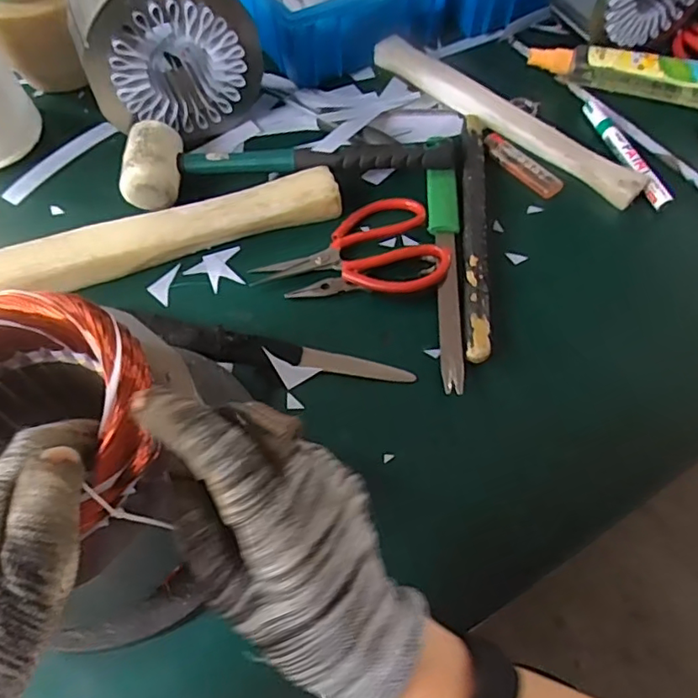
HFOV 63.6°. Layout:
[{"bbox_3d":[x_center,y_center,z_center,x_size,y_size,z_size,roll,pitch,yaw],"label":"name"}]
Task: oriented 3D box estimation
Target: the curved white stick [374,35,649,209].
[{"bbox_3d":[0.145,-0.225,0.543,0.040,0.020,0.297,-39,66,-21],"label":"curved white stick"}]

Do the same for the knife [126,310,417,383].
[{"bbox_3d":[-0.059,0.002,0.424,0.213,0.012,0.026,10,59,6],"label":"knife"}]

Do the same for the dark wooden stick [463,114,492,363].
[{"bbox_3d":[0.106,-0.105,0.478,0.018,0.022,0.259,4,59,3],"label":"dark wooden stick"}]

